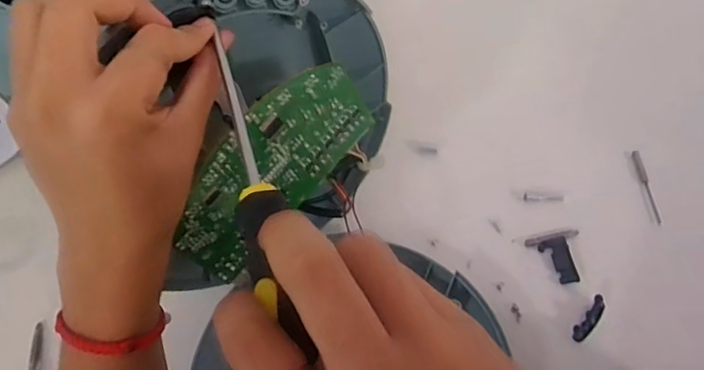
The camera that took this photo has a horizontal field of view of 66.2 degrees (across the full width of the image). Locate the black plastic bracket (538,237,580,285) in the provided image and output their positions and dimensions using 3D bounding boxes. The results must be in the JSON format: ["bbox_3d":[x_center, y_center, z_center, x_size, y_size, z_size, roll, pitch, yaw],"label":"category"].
[{"bbox_3d":[0.180,0.065,0.466,0.022,0.012,0.039,-13,61,-4],"label":"black plastic bracket"}]

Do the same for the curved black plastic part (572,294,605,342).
[{"bbox_3d":[0.194,0.110,0.442,0.013,0.020,0.042,37,69,21],"label":"curved black plastic part"}]

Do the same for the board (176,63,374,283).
[{"bbox_3d":[-0.048,-0.014,0.329,0.141,0.080,0.015,-44,48,-18],"label":"board"}]

